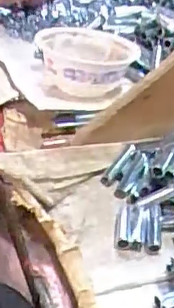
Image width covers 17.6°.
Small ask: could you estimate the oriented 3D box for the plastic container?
[{"bbox_3d":[-0.002,-0.101,0.636,0.114,0.046,0.111,6,38,-1],"label":"plastic container"}]

